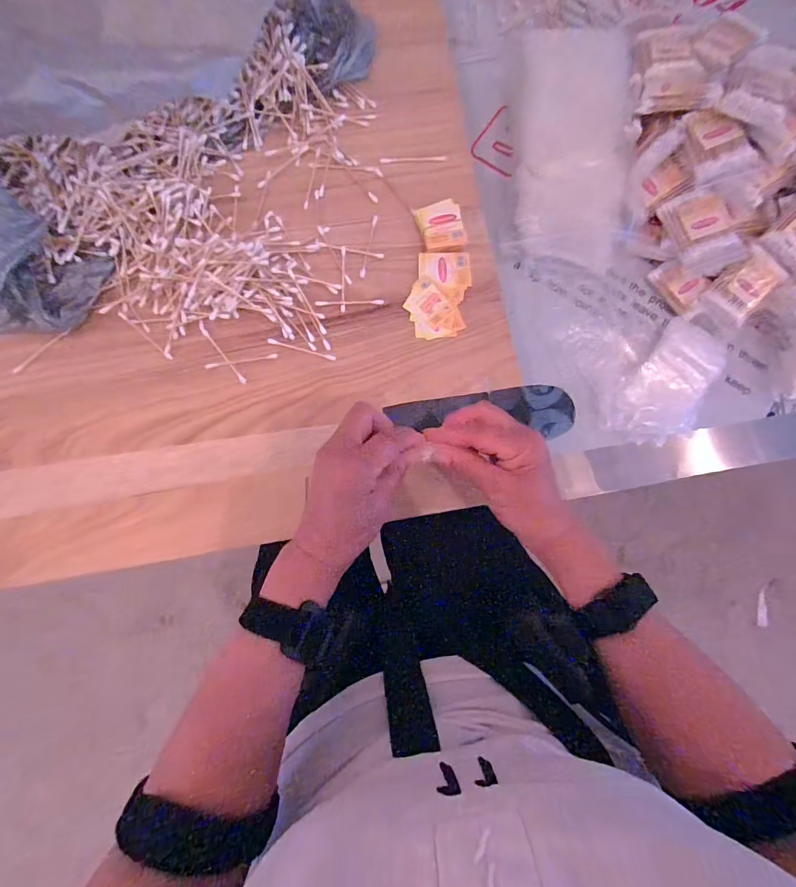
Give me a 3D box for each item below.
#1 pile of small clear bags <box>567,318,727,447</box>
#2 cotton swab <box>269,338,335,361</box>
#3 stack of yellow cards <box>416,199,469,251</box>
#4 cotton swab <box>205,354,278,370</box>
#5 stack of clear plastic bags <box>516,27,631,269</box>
[{"bbox_3d":[0.296,-0.073,0.468,0.156,0.034,0.140,-4,82,-1],"label":"pile of small clear bags"},{"bbox_3d":[-0.099,-0.097,0.414,0.071,0.004,0.005,15,82,2],"label":"cotton swab"},{"bbox_3d":[0.045,-0.229,0.425,0.044,0.026,0.048,-10,82,-2],"label":"stack of yellow cards"},{"bbox_3d":[-0.159,-0.084,0.409,0.071,0.004,0.005,-11,82,-2],"label":"cotton swab"},{"bbox_3d":[0.202,-0.346,0.475,0.127,0.038,0.254,2,93,8],"label":"stack of clear plastic bags"}]

